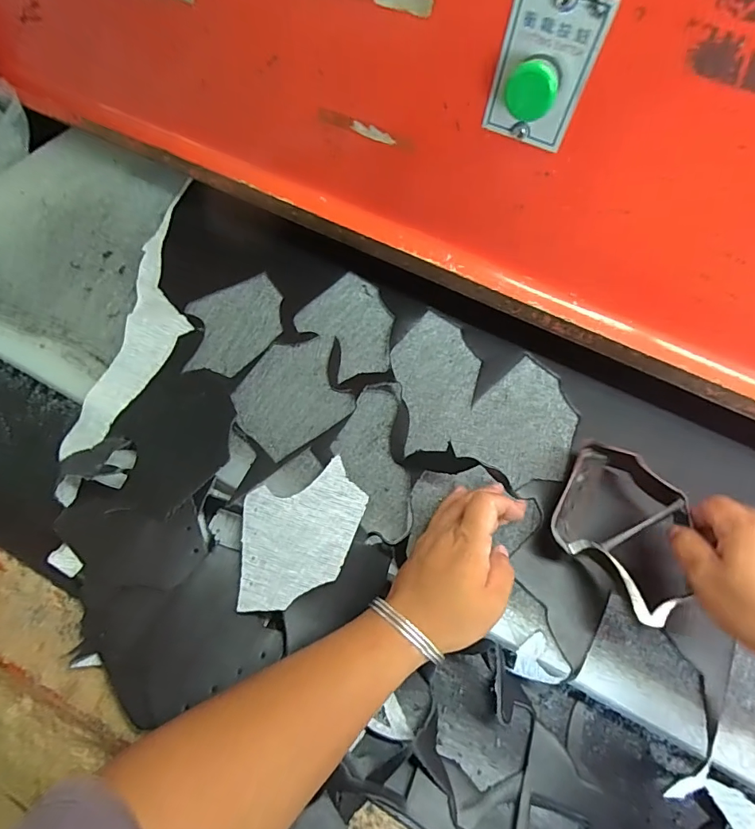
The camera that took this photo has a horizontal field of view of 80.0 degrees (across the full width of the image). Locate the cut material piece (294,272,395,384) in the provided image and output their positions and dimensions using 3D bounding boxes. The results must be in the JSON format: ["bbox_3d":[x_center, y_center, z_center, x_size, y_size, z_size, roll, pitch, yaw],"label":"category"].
[{"bbox_3d":[-0.025,-0.097,0.493,0.101,0.006,0.120,-34,70,-19],"label":"cut material piece"}]

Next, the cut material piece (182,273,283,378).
[{"bbox_3d":[-0.152,-0.098,0.485,0.096,0.006,0.124,-8,64,-8],"label":"cut material piece"}]

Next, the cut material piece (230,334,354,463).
[{"bbox_3d":[-0.082,-0.023,0.451,0.119,0.008,0.105,-32,69,-19],"label":"cut material piece"}]

